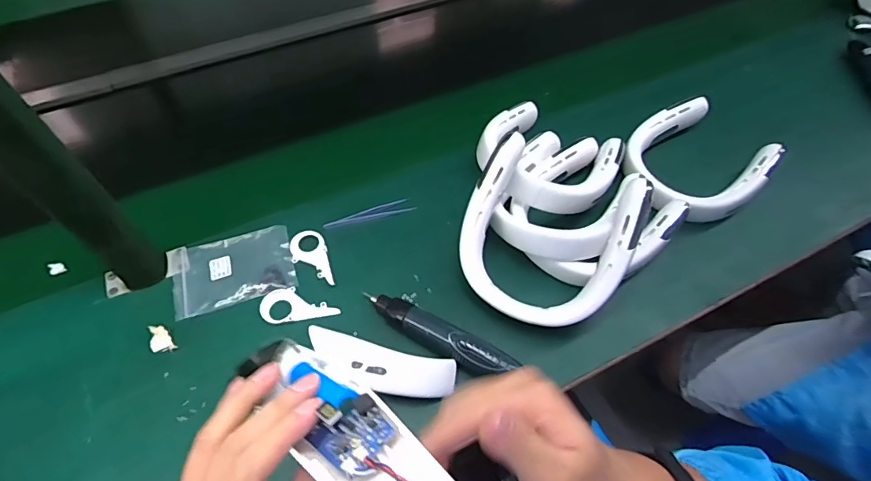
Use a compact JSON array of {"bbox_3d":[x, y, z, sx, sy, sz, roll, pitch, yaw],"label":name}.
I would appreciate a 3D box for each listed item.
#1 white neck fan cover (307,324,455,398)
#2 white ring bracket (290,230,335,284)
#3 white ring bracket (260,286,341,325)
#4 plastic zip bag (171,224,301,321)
[{"bbox_3d":[-0.066,0.140,0.526,0.174,0.038,0.055,12,57,7],"label":"white neck fan cover"},{"bbox_3d":[-0.165,0.024,0.622,0.046,0.004,0.090,-15,58,-11],"label":"white ring bracket"},{"bbox_3d":[-0.170,0.079,0.590,0.094,0.004,0.049,-8,57,-6],"label":"white ring bracket"},{"bbox_3d":[-0.264,0.037,0.615,0.148,0.007,0.100,-17,58,-12],"label":"plastic zip bag"}]

